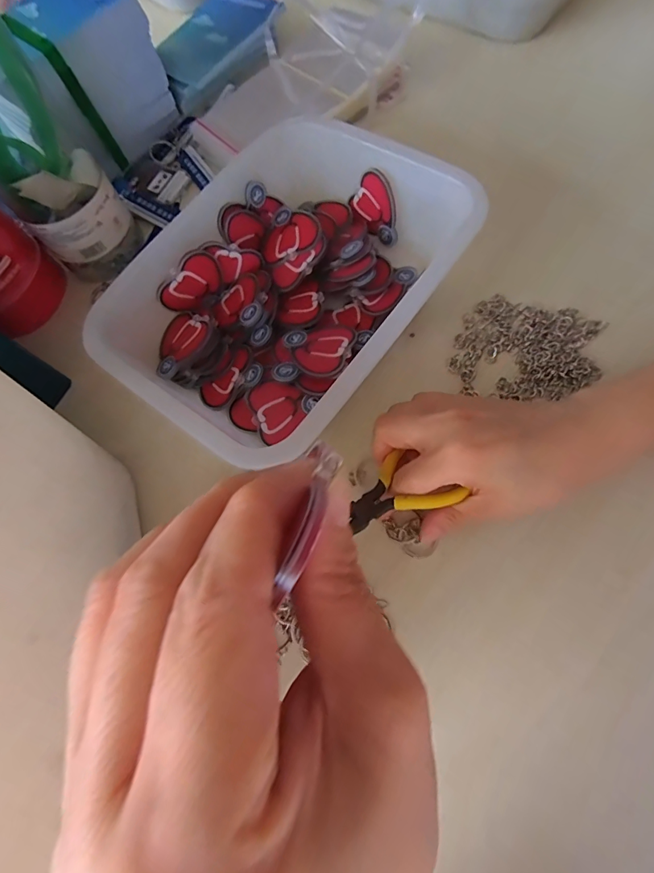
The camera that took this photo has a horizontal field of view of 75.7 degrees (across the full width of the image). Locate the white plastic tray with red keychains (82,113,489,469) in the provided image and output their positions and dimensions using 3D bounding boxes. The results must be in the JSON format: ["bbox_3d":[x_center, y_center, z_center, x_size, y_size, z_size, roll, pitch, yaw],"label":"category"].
[{"bbox_3d":[-0.032,-0.110,0.301,0.194,0.050,0.247,33,78,16],"label":"white plastic tray with red keychains"}]

